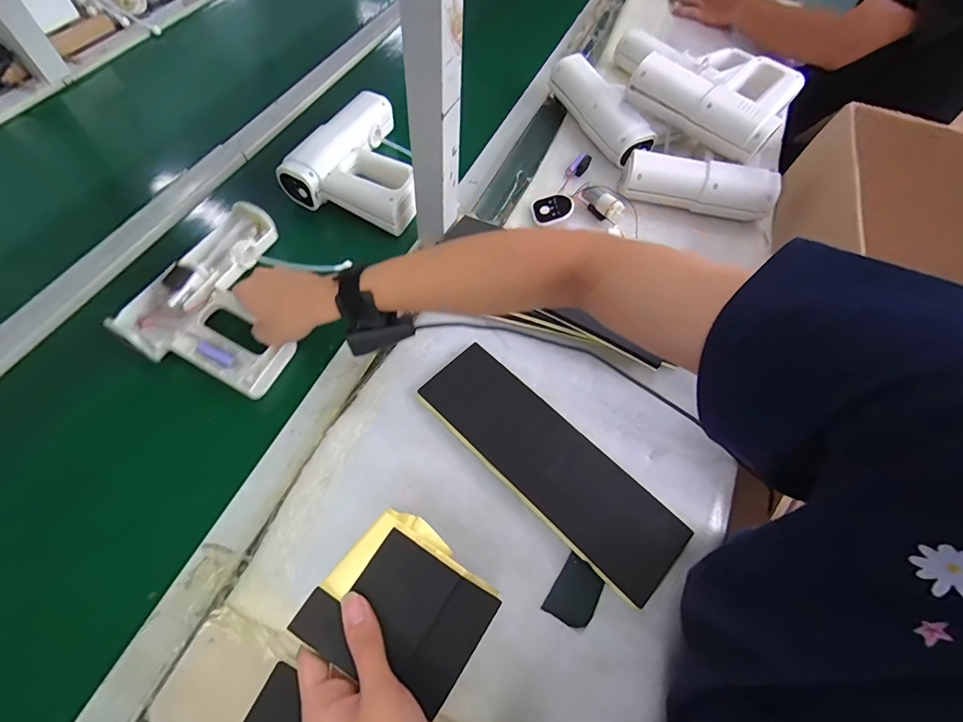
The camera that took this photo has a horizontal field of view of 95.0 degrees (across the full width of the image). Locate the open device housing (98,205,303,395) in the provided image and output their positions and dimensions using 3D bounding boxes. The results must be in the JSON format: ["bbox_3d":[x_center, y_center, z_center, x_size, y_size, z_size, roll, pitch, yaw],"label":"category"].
[{"bbox_3d":[-0.275,-0.078,0.511,0.196,0.036,0.214,25,62,10],"label":"open device housing"}]

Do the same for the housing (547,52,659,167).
[{"bbox_3d":[0.189,-0.396,0.703,0.056,0.062,0.219,-22,65,-15],"label":"housing"}]

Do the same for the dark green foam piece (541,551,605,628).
[{"bbox_3d":[0.087,0.213,0.406,0.040,0.004,0.055,32,64,13],"label":"dark green foam piece"}]

